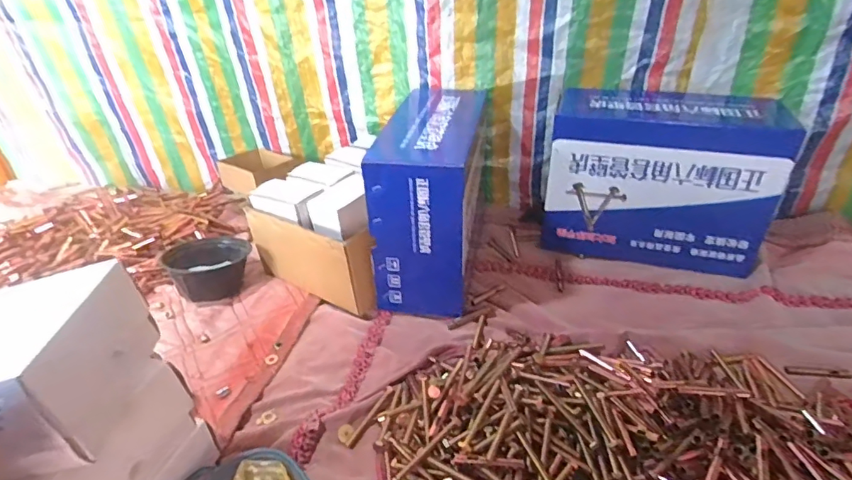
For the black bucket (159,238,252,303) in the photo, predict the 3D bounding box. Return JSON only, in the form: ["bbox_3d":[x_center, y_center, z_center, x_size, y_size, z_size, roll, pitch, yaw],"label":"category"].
[{"bbox_3d":[-0.427,0.056,0.987,0.155,0.083,0.155,-2,32,2],"label":"black bucket"}]

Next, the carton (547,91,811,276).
[{"bbox_3d":[0.473,-0.126,1.007,0.409,0.307,0.194,9,34,19],"label":"carton"}]

